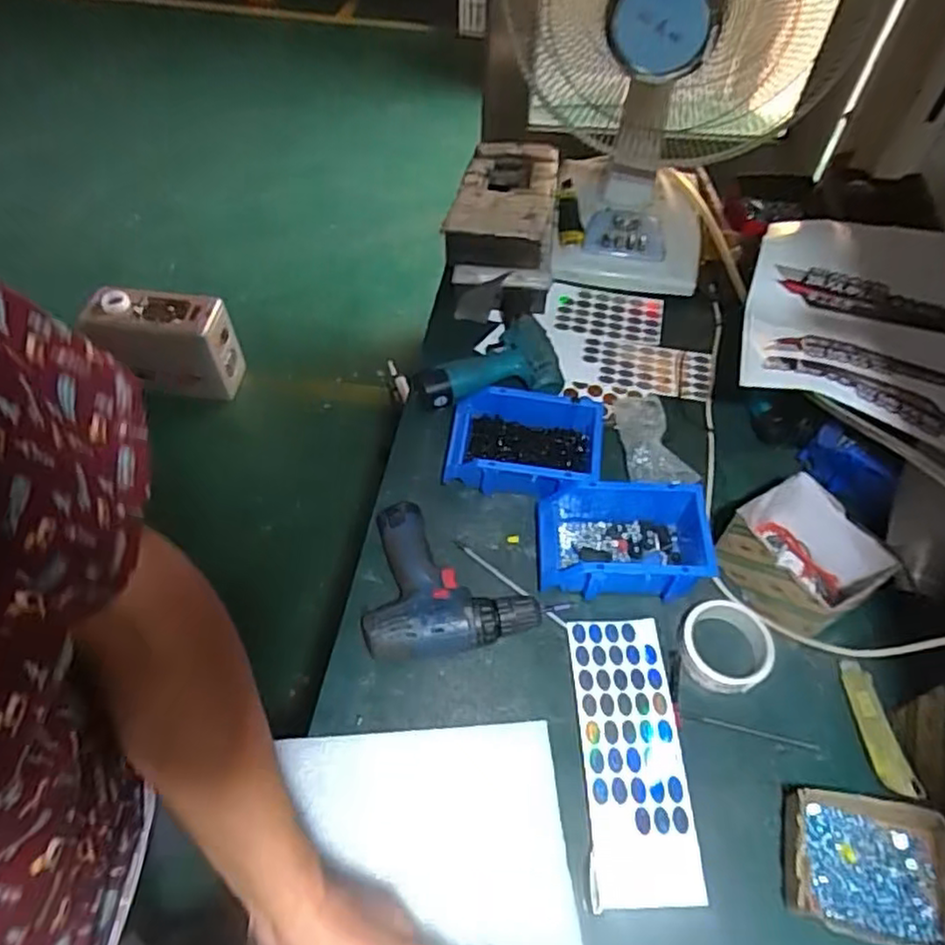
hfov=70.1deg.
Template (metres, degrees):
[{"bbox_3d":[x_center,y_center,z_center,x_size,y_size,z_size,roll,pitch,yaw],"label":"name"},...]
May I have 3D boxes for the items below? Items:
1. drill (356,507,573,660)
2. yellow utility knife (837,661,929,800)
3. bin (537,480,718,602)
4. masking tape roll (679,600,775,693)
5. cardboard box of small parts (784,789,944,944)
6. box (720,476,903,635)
[{"bbox_3d":[-0.010,0.123,0.749,0.206,0.054,0.176,3,55,0],"label":"drill"},{"bbox_3d":[0.402,0.252,0.668,0.032,0.014,0.130,-4,55,-5],"label":"yellow utility knife"},{"bbox_3d":[0.172,0.078,0.762,0.188,0.076,0.116,2,55,-1],"label":"bin"},{"bbox_3d":[0.268,0.182,0.706,0.091,0.035,0.087,1,55,-2],"label":"masking tape roll"},{"bbox_3d":[0.345,0.343,0.583,0.149,0.051,0.110,13,55,7],"label":"cardboard box of small parts"},{"bbox_3d":[0.353,0.097,0.733,0.119,0.088,0.145,-34,63,-23],"label":"box"}]

